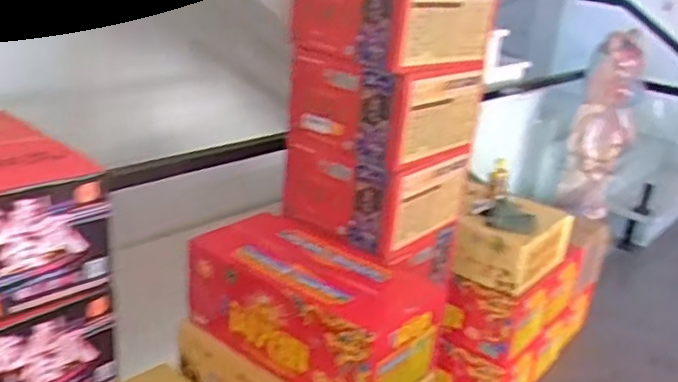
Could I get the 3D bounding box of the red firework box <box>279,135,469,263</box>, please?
[{"bbox_3d":[0.107,-0.019,1.877,0.406,0.254,0.364,18,25,29],"label":"red firework box"}]

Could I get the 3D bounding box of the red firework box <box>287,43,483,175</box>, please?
[{"bbox_3d":[0.128,-0.231,1.742,0.381,0.251,0.347,-13,28,-40],"label":"red firework box"}]

